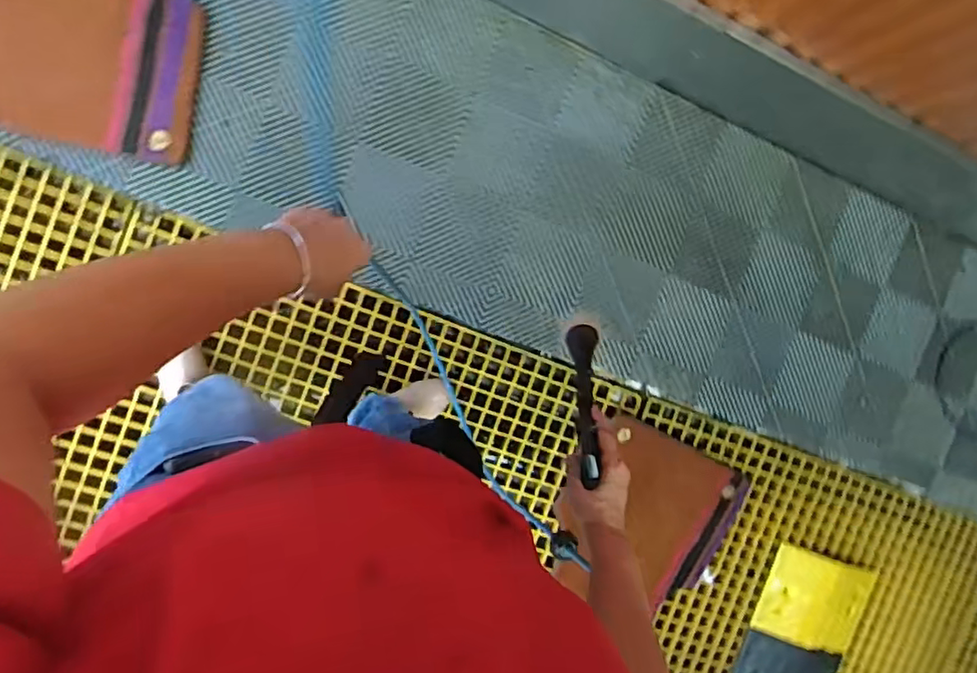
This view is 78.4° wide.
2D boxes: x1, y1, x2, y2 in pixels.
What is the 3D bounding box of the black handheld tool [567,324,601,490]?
[{"bbox_3d":[0.119,0.072,0.738,0.036,0.223,0.033,15,132,-7],"label":"black handheld tool"}]

